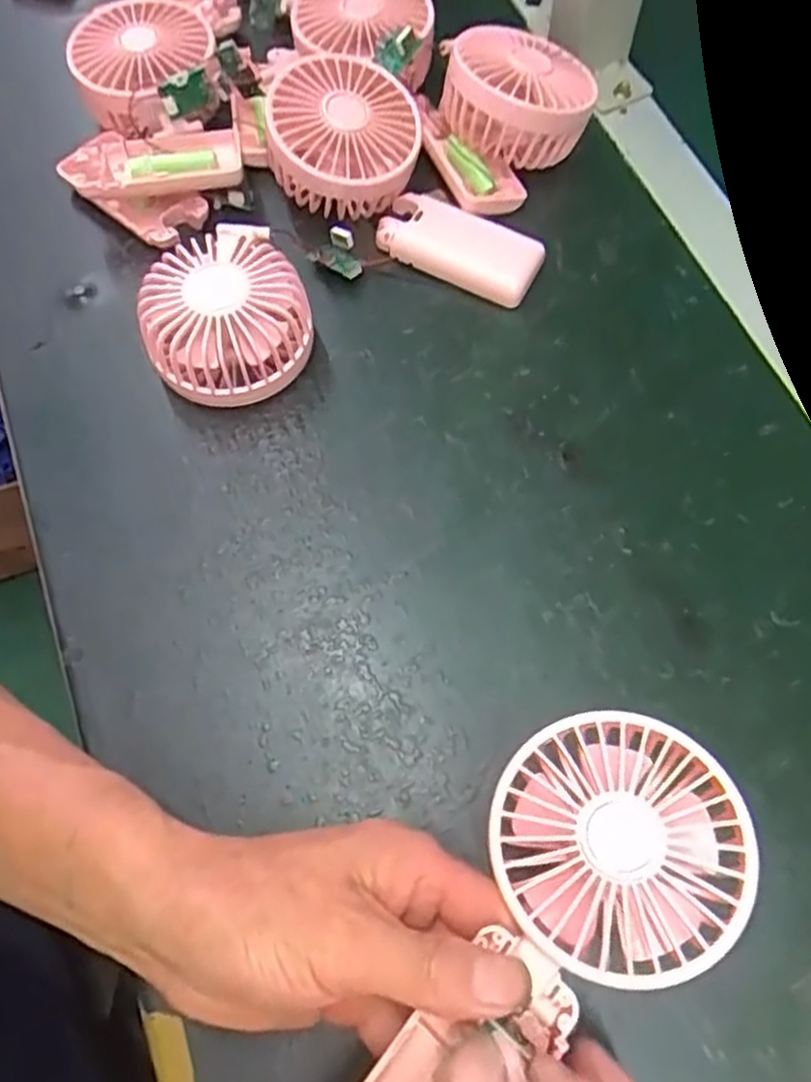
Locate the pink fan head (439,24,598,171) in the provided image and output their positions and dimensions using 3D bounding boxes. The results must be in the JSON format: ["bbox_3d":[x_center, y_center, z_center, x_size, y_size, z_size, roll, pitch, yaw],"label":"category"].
[{"bbox_3d":[0.067,-0.268,0.438,0.089,0.036,0.082,-4,68,-2],"label":"pink fan head"}]

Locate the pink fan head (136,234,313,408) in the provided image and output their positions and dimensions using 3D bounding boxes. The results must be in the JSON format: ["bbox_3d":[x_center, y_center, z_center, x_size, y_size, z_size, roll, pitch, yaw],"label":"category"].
[{"bbox_3d":[-0.095,-0.112,0.385,0.076,0.049,0.078,0,67,0],"label":"pink fan head"}]

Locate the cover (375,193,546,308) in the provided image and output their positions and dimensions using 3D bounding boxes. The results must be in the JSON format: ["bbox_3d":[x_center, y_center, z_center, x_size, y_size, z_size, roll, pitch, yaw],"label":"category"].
[{"bbox_3d":[0.031,-0.169,0.428,0.092,0.019,0.044,29,70,11],"label":"cover"}]

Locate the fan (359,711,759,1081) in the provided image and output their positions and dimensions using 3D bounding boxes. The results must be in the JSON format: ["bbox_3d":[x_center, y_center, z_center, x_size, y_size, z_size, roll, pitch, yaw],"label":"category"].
[{"bbox_3d":[0.041,0.141,0.253,0.081,0.027,0.182,40,86,15],"label":"fan"}]

